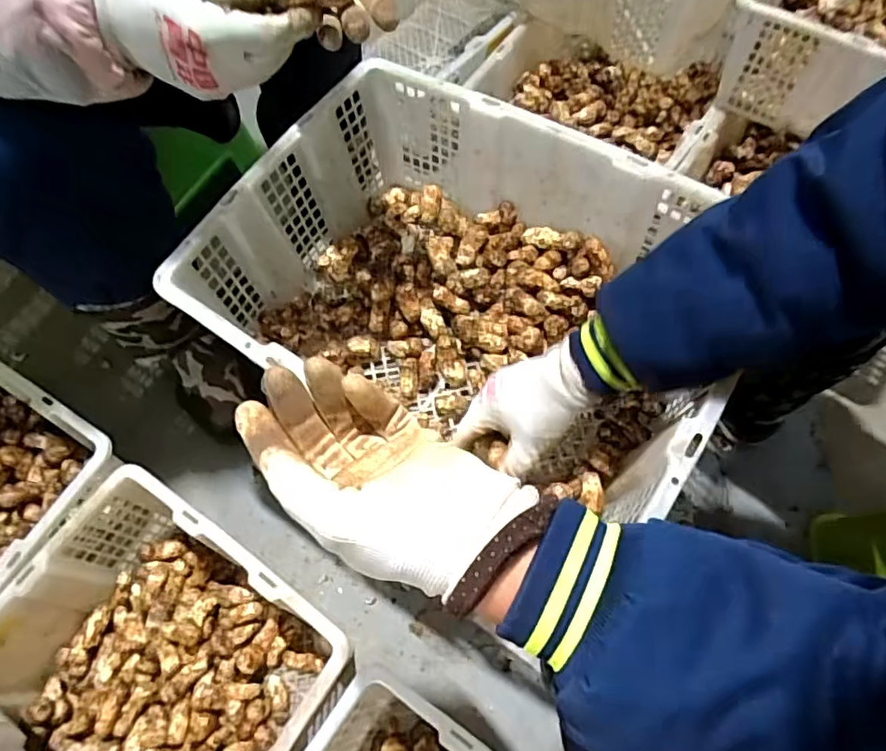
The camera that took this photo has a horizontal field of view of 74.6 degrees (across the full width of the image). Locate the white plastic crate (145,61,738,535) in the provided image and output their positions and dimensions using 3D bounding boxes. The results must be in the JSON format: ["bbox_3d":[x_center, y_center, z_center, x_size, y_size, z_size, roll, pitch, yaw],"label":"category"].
[{"bbox_3d":[0.032,-0.087,0.606,0.480,0.169,0.362,27,69,15],"label":"white plastic crate"}]

